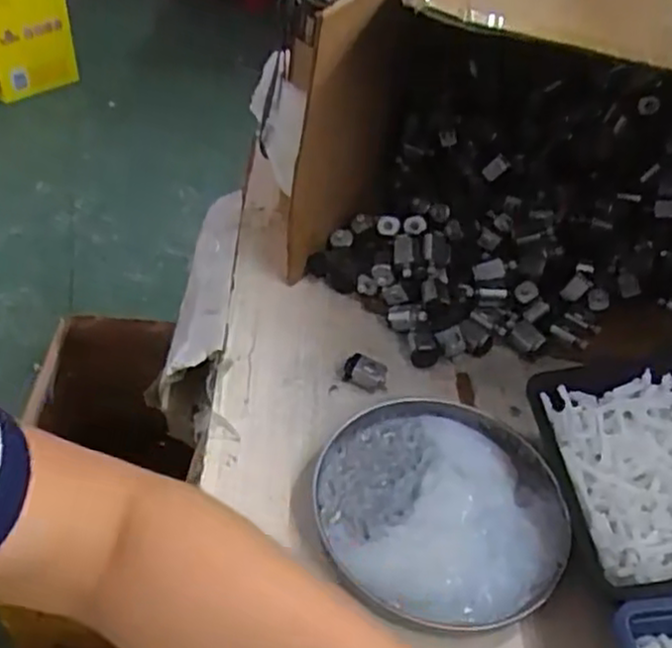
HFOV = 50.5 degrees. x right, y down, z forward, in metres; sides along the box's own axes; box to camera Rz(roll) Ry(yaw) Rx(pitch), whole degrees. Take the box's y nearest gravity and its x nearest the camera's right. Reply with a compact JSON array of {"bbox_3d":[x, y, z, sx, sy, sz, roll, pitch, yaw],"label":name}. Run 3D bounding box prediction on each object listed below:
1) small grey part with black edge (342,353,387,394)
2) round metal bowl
[{"bbox_3d":[0.020,0.035,0.482,0.030,0.017,0.017,21,46,13],"label":"small grey part with black edge"},{"bbox_3d":[0.059,0.106,0.415,0.141,0.023,0.141,4,45,-4],"label":"round metal bowl"}]

